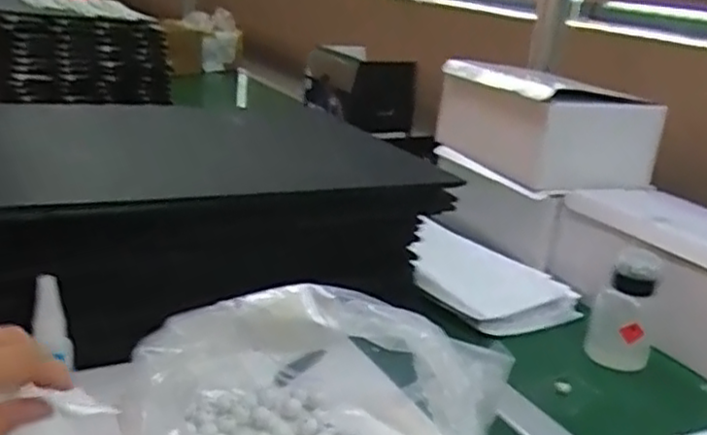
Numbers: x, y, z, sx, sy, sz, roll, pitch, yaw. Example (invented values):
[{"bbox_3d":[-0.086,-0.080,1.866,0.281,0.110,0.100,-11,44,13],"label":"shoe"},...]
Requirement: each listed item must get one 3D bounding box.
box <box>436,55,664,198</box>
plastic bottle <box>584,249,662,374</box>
[{"bbox_3d":[0.259,-0.130,0.979,0.203,0.130,0.254,-4,22,-27],"label":"box"},{"bbox_3d":[0.287,0.099,0.733,0.061,0.125,0.046,10,20,11],"label":"plastic bottle"}]

